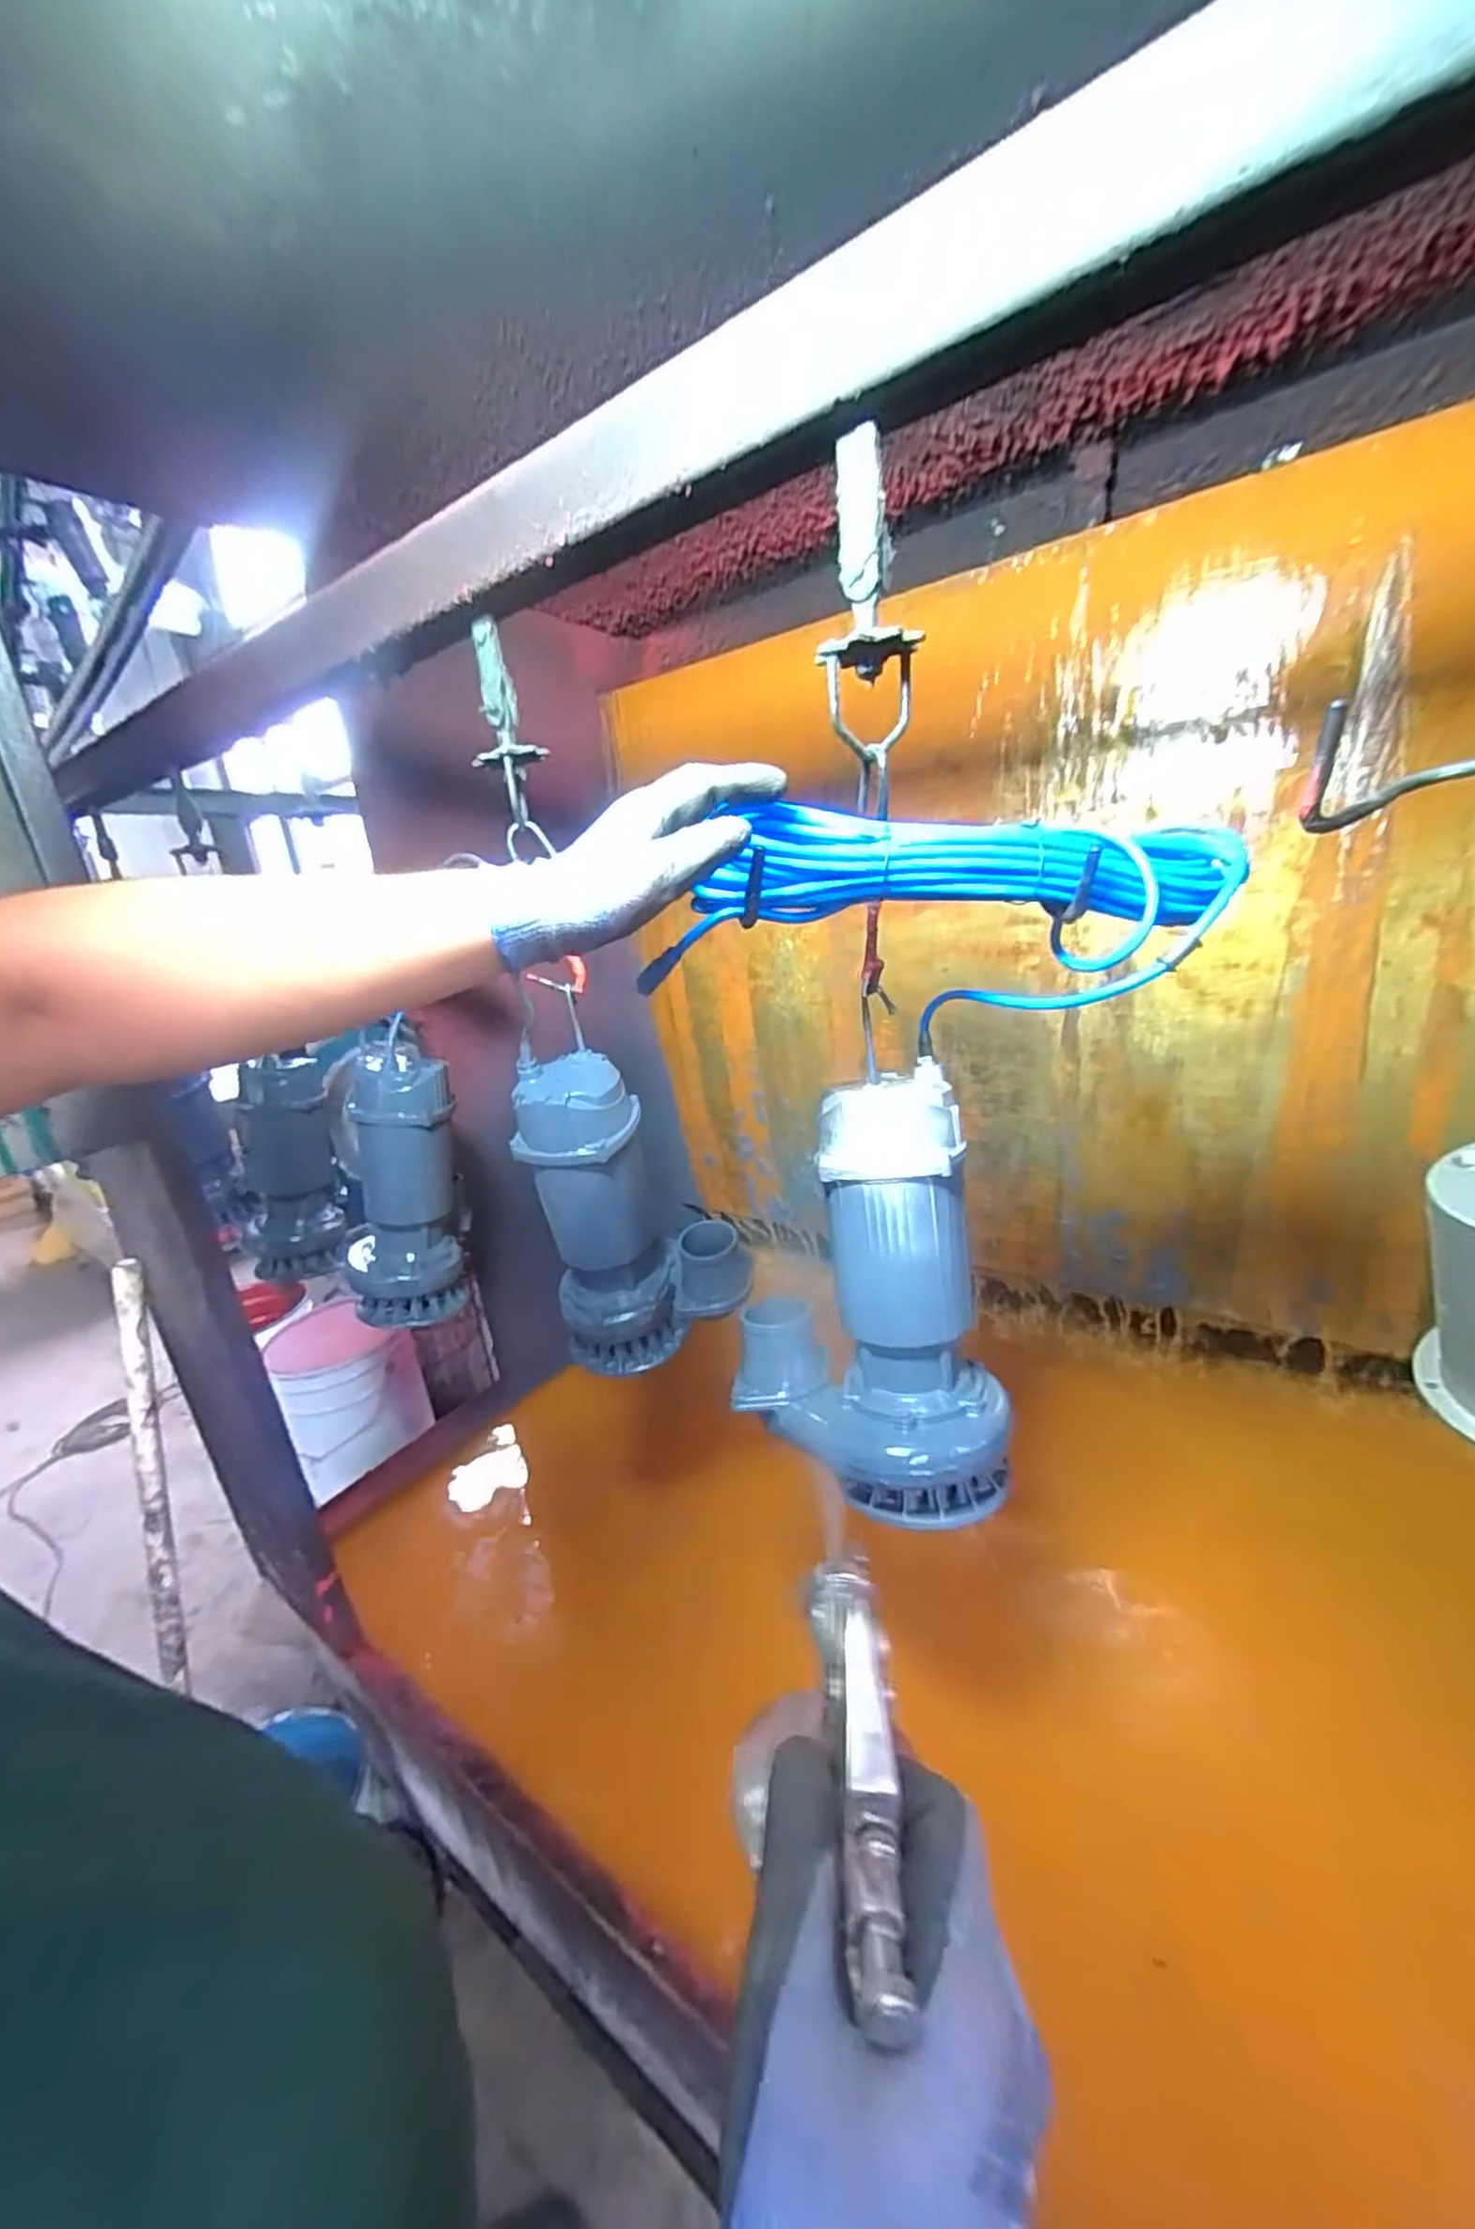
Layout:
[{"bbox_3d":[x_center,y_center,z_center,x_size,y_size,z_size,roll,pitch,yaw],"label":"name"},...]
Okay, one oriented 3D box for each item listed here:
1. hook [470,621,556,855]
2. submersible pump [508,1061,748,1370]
[{"bbox_3d":[-0.233,-0.376,0.738,0.048,0.204,0.057,9,23,40],"label":"hook"},{"bbox_3d":[-0.123,0.127,0.871,0.229,0.388,0.140,-9,18,-8],"label":"submersible pump"}]

